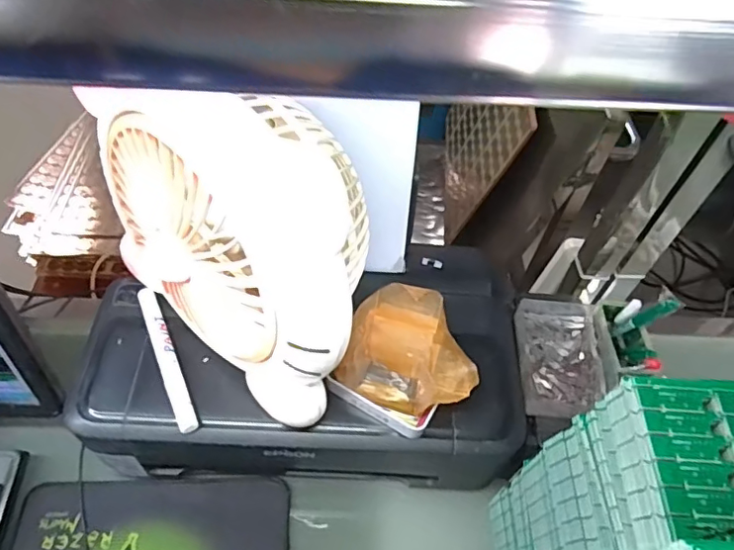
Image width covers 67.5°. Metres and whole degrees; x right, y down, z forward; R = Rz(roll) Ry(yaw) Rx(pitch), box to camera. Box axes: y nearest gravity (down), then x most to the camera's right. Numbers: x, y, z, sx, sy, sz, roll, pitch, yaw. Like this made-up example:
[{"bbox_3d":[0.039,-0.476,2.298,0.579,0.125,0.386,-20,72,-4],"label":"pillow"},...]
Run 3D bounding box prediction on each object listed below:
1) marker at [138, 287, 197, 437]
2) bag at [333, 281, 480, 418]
[{"bbox_3d":[-0.177,0.069,0.480,0.014,0.012,0.146,-20,58,-18],"label":"marker"},{"bbox_3d":[0.042,0.068,0.462,0.104,0.063,0.087,18,55,8],"label":"bag"}]

